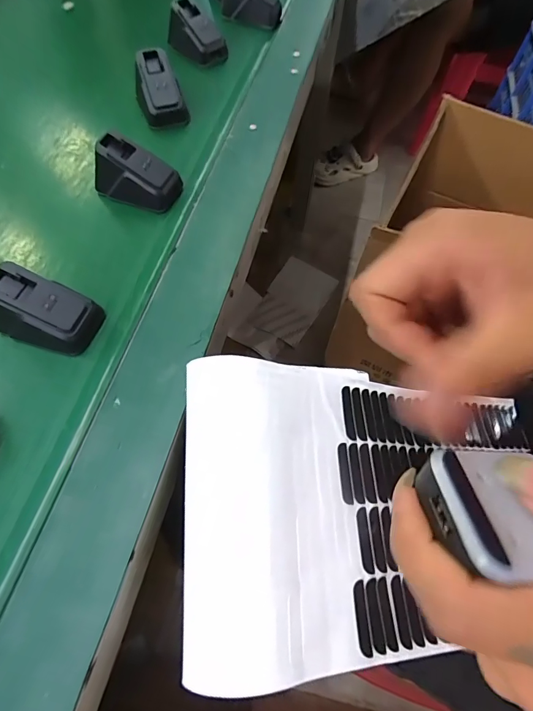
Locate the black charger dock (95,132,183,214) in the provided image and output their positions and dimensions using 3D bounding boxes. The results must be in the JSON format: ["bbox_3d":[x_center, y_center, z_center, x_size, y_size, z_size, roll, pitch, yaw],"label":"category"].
[{"bbox_3d":[-0.110,-0.152,0.330,0.065,0.039,0.037,17,64,8],"label":"black charger dock"}]

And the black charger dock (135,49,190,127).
[{"bbox_3d":[-0.107,-0.262,0.389,0.041,0.041,0.065,-18,64,-9],"label":"black charger dock"}]

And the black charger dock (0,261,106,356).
[{"bbox_3d":[-0.153,-0.031,0.267,0.063,0.042,0.038,13,63,7],"label":"black charger dock"}]

